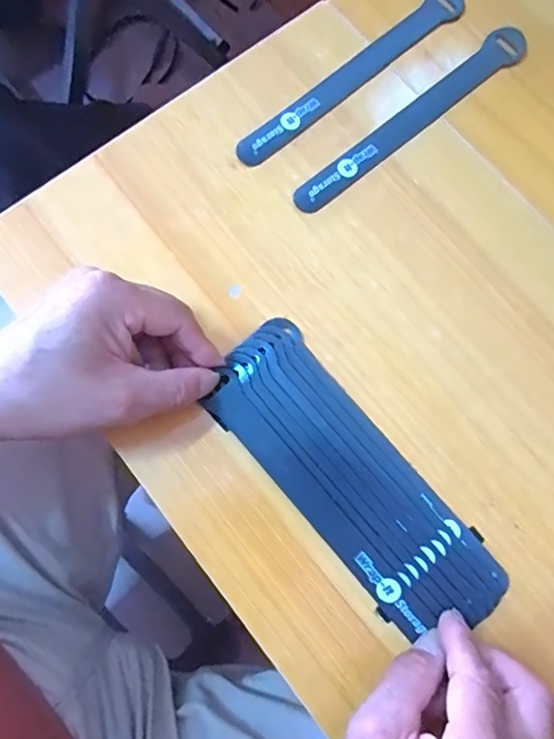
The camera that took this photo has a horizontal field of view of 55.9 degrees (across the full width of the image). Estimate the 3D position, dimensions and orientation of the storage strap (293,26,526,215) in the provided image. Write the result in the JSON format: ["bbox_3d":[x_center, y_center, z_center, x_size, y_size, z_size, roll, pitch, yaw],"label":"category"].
[{"bbox_3d":[0.090,-0.169,0.350,0.198,0.006,0.025,-38,80,-8],"label":"storage strap"}]

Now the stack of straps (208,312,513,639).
[{"bbox_3d":[0.041,0.063,0.297,0.067,0.009,0.196,-41,81,-9],"label":"stack of straps"}]

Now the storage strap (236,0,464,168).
[{"bbox_3d":[0.052,-0.202,0.356,0.196,0.007,0.023,-39,94,-9],"label":"storage strap"}]

